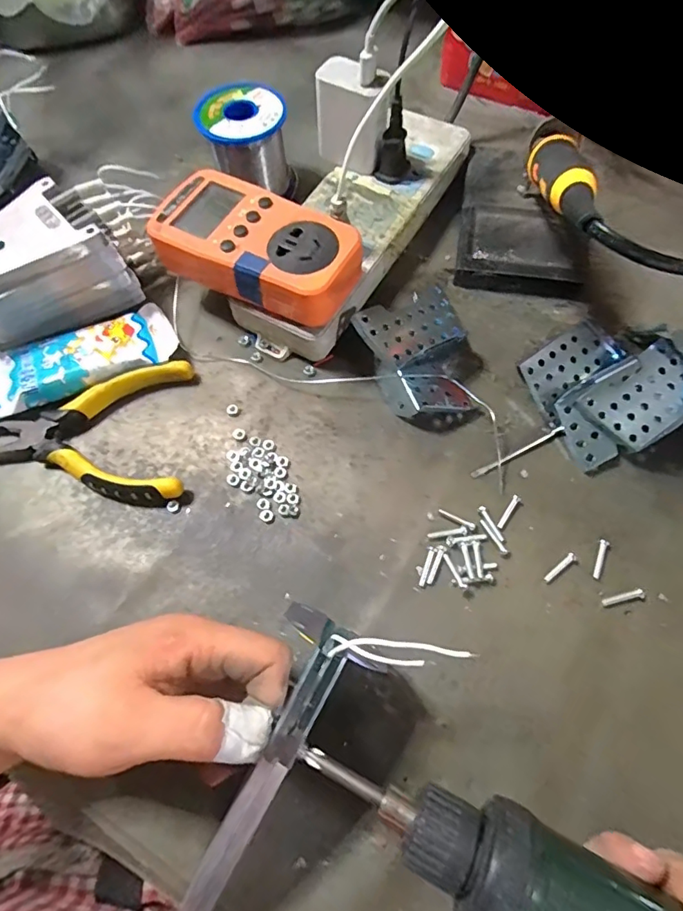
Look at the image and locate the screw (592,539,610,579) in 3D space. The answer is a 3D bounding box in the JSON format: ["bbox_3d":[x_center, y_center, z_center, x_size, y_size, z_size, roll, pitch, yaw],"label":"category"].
[{"bbox_3d":[0.145,0.057,0.283,0.005,0.004,0.023,22,68,12],"label":"screw"}]

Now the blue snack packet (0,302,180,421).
[{"bbox_3d":[-0.187,-0.059,0.338,0.149,0.020,0.049,-23,67,-8],"label":"blue snack packet"}]

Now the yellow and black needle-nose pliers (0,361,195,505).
[{"bbox_3d":[-0.167,-0.010,0.317,0.138,0.017,0.094,-5,66,0],"label":"yellow and black needle-nose pliers"}]

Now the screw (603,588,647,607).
[{"bbox_3d":[0.153,0.077,0.274,0.023,0.004,0.006,-10,66,-2],"label":"screw"}]

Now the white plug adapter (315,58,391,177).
[{"bbox_3d":[0.010,-0.235,0.354,0.049,0.059,0.026,26,69,13],"label":"white plug adapter"}]

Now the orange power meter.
[{"bbox_3d":[-0.053,-0.130,0.317,0.125,0.030,0.067,27,69,13],"label":"orange power meter"}]

